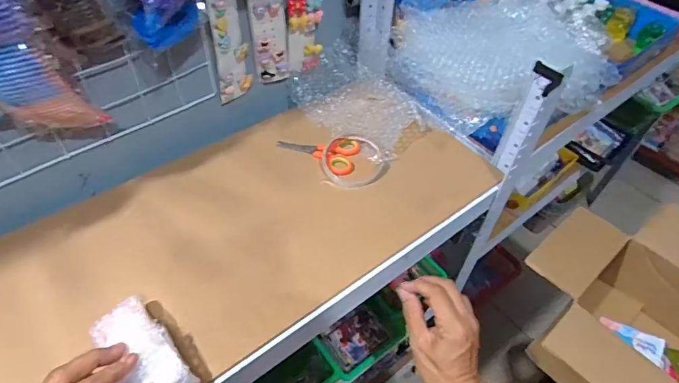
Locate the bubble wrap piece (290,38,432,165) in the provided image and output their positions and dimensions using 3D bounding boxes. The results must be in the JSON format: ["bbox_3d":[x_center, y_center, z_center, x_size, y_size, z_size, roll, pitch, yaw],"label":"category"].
[{"bbox_3d":[0.039,-0.144,0.635,0.139,0.070,0.194,-31,56,-25],"label":"bubble wrap piece"}]

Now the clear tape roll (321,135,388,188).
[{"bbox_3d":[0.019,-0.042,0.580,0.083,0.019,0.081,1,49,-1],"label":"clear tape roll"}]

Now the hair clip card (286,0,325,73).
[{"bbox_3d":[-0.047,-0.246,0.594,0.029,0.166,0.049,31,55,23],"label":"hair clip card"}]

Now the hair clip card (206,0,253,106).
[{"bbox_3d":[-0.143,-0.195,0.546,0.014,0.168,0.051,27,53,20],"label":"hair clip card"}]

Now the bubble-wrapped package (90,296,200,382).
[{"bbox_3d":[-0.180,0.144,0.382,0.110,0.023,0.054,37,57,23],"label":"bubble-wrapped package"}]

